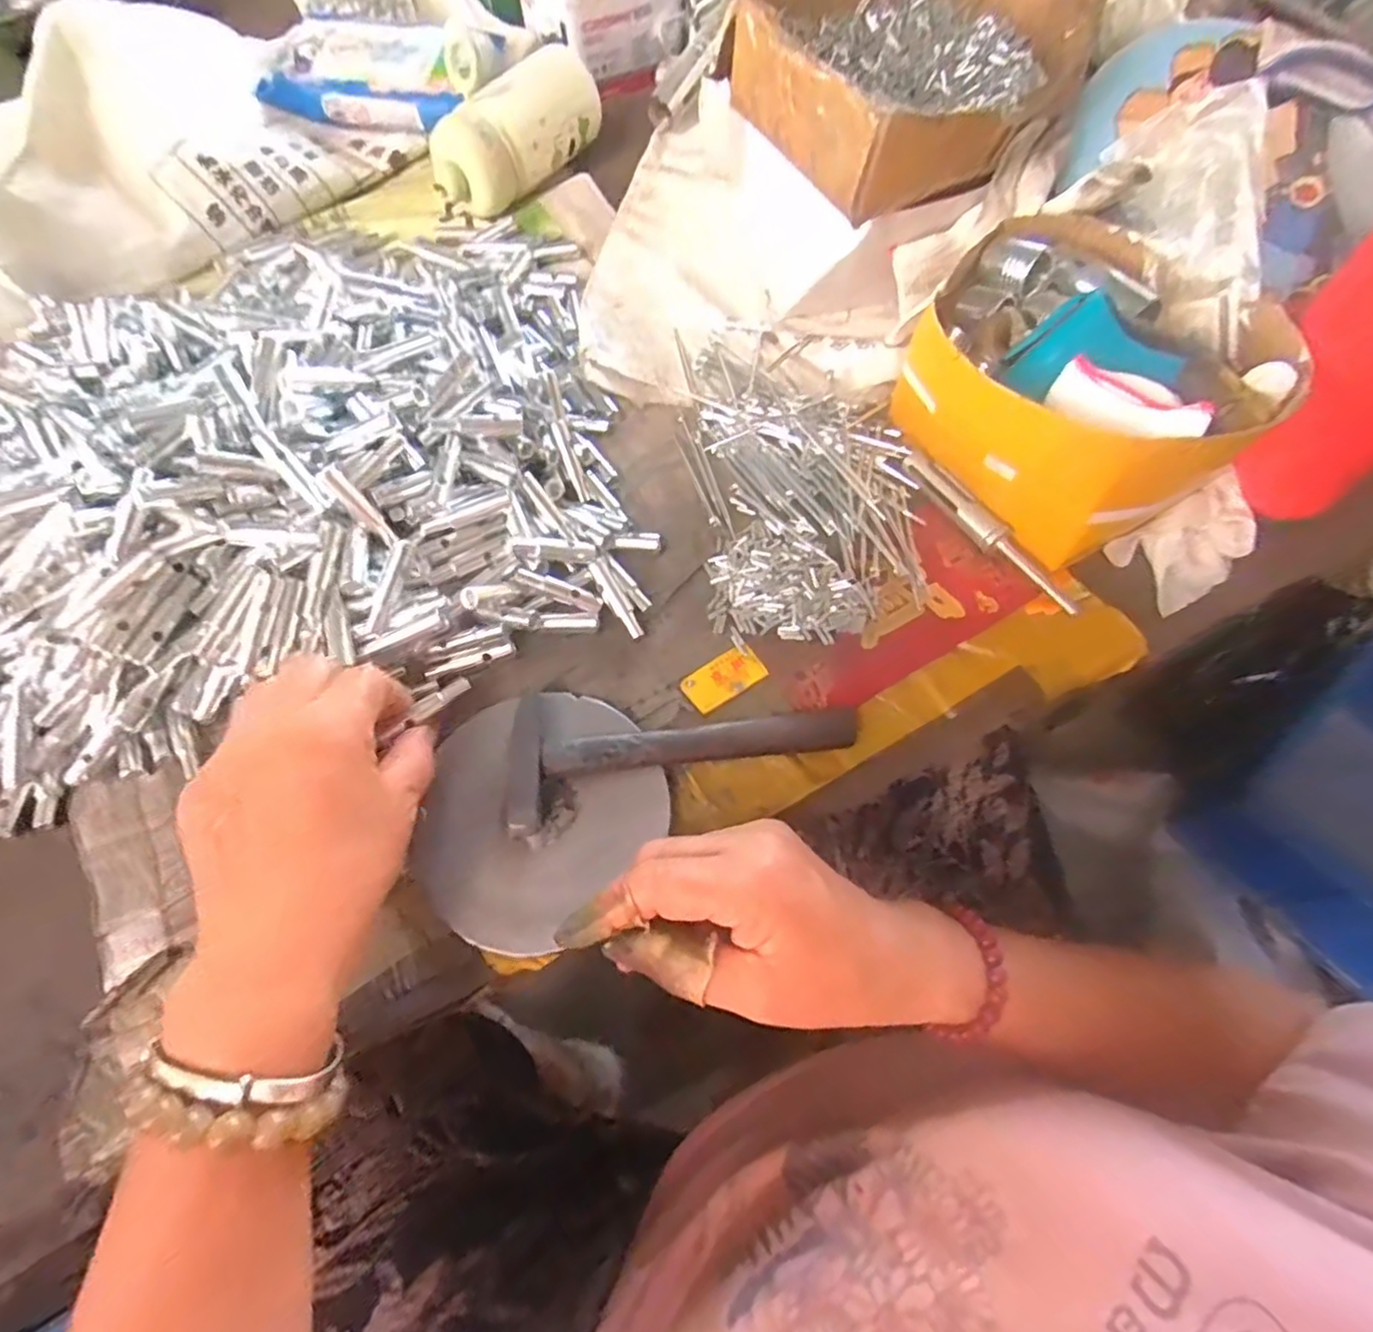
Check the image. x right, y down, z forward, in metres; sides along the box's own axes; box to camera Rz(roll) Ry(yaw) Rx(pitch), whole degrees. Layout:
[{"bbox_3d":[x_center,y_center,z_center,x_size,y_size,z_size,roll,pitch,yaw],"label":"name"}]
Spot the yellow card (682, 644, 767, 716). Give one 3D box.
[{"bbox_3d":[0.021,0.007,0.373,0.044,0.005,0.025,-32,70,-13],"label":"yellow card"}]

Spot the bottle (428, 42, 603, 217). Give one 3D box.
[{"bbox_3d":[-0.134,-0.417,0.525,0.055,0.061,0.151,34,71,17],"label":"bottle"}]

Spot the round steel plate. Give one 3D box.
[{"bbox_3d":[-0.069,0.072,0.331,0.116,0.010,0.123,0,67,0],"label":"round steel plate"}]

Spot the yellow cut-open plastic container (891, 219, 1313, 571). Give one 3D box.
[{"bbox_3d":[0.219,-0.155,0.389,0.143,0.099,0.176,-42,70,-15],"label":"yellow cut-open plastic container"}]

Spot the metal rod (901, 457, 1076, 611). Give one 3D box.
[{"bbox_3d":[0.177,-0.080,0.399,0.013,0.015,0.133,-32,70,-13],"label":"metal rod"}]

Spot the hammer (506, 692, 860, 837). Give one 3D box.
[{"bbox_3d":[-0.005,0.032,0.343,0.173,0.024,0.071,-12,67,-5],"label":"hammer"}]

